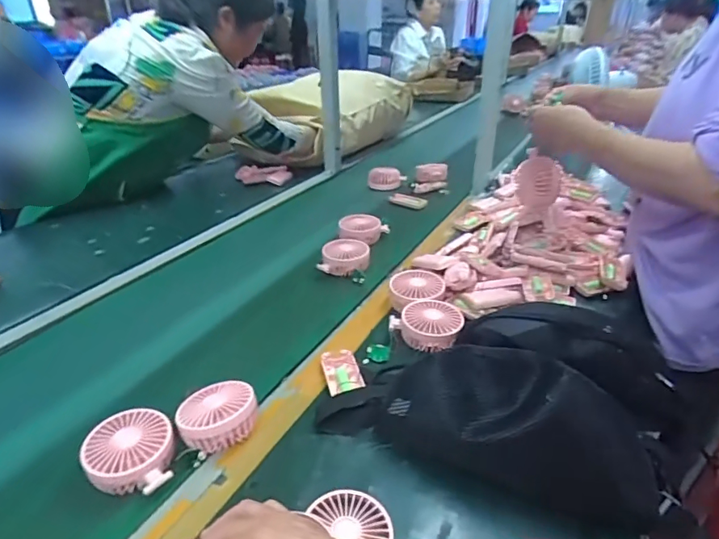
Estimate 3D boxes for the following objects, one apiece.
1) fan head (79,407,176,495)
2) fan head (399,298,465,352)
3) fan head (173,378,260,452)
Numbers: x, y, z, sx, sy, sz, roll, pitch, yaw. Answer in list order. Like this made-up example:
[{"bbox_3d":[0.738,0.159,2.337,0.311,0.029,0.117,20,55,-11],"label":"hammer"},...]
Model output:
[{"bbox_3d":[-0.242,0.195,0.513,0.092,0.034,0.085,4,31,5],"label":"fan head"},{"bbox_3d":[0.105,0.076,0.682,0.086,0.034,0.089,11,32,16],"label":"fan head"},{"bbox_3d":[-0.160,0.167,0.543,0.089,0.044,0.072,-18,36,-29],"label":"fan head"}]

